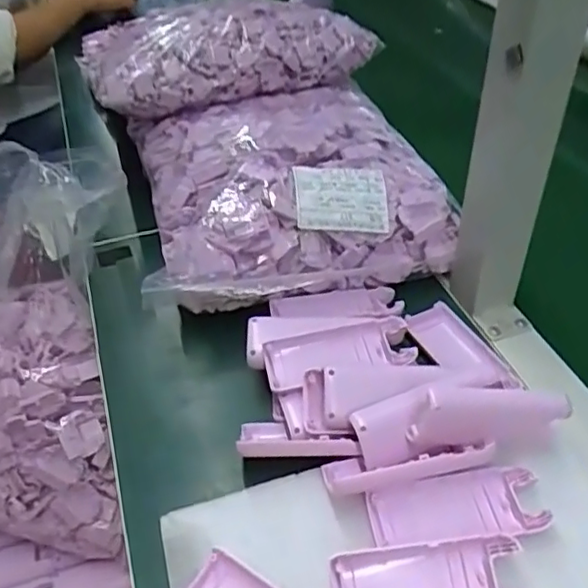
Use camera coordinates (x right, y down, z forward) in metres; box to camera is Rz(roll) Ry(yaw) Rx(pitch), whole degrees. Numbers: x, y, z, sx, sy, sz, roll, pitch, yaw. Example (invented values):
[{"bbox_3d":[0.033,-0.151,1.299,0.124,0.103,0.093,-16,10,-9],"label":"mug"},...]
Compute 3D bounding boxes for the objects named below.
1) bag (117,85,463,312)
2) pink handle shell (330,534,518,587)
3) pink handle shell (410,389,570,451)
[{"bbox_3d":[-0.010,-0.111,0.594,0.263,0.085,0.256,-12,43,-8],"label":"bag"},{"bbox_3d":[0.074,0.159,0.340,0.102,0.020,0.040,-6,43,-2],"label":"pink handle shell"},{"bbox_3d":[0.124,0.076,0.392,0.100,0.036,0.023,1,42,-11],"label":"pink handle shell"}]

